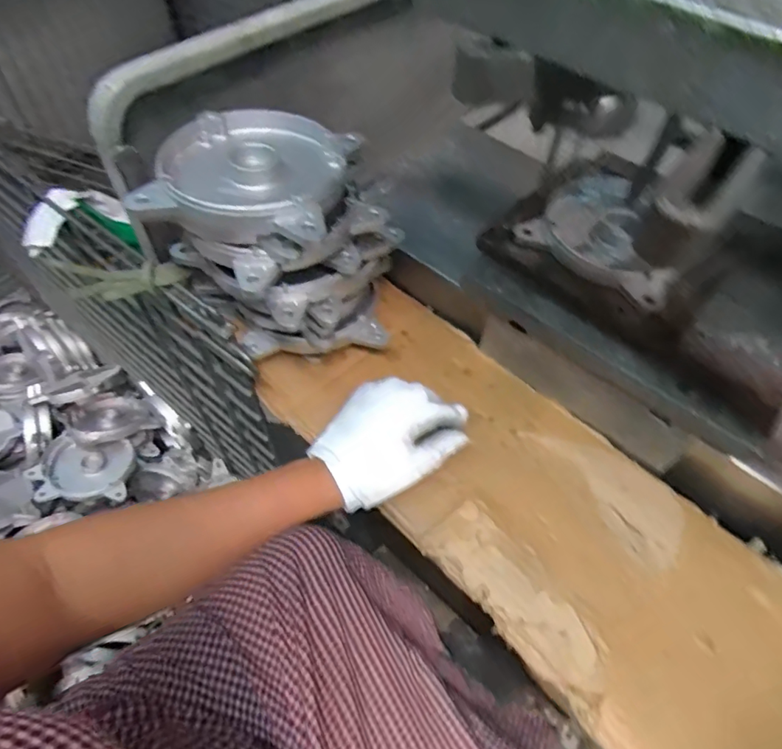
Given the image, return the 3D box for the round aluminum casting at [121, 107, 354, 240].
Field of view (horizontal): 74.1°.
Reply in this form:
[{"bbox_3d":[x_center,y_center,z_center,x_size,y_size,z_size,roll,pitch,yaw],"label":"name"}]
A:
[{"bbox_3d":[-0.109,-0.163,0.413,0.140,0.036,0.138,1,56,-1],"label":"round aluminum casting"}]

